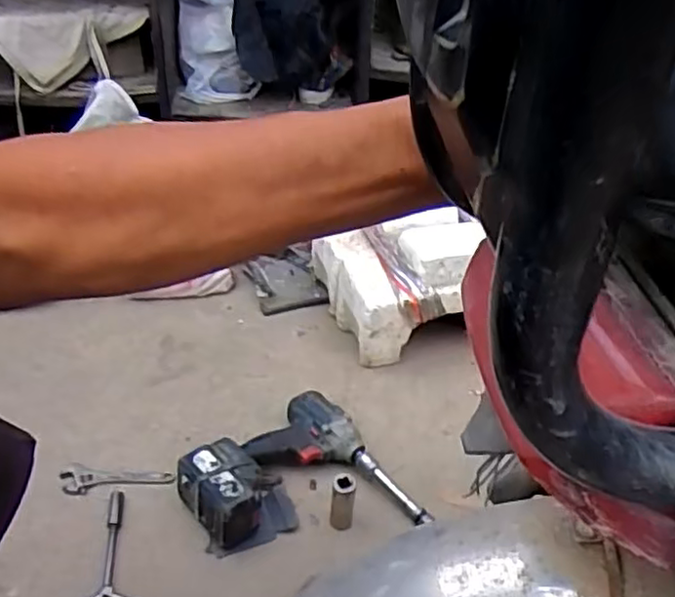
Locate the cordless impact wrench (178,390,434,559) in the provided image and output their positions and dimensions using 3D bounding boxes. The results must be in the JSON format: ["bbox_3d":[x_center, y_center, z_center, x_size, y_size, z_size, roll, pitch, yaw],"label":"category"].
[{"bbox_3d":[-0.060,0.231,0.841,0.237,0.087,0.193,-27,45,-34],"label":"cordless impact wrench"}]

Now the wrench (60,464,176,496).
[{"bbox_3d":[-0.285,0.236,0.852,0.139,0.014,0.037,3,36,-2],"label":"wrench"}]

